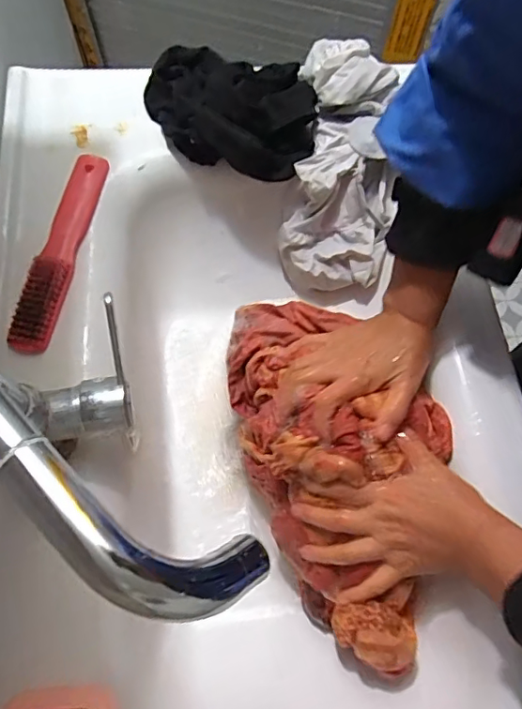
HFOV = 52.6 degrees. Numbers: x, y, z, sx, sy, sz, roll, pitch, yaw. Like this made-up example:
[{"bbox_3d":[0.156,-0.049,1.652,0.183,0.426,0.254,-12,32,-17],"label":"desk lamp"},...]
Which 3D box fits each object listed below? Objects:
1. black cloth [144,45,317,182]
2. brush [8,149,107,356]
[{"bbox_3d":[-0.032,-0.259,0.547,0.175,0.056,0.141,10,68,4],"label":"black cloth"},{"bbox_3d":[-0.185,-0.099,0.494,0.033,0.031,0.213,9,68,3],"label":"brush"}]

